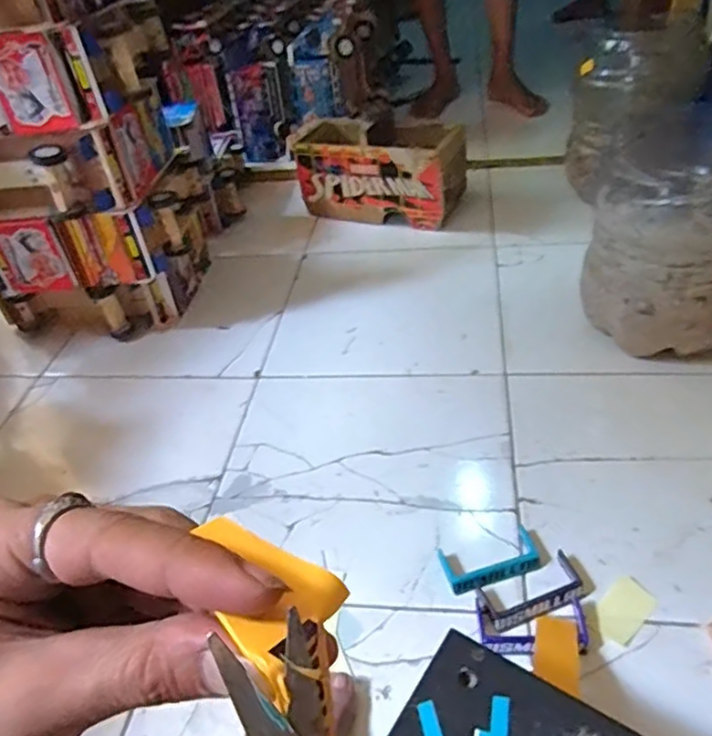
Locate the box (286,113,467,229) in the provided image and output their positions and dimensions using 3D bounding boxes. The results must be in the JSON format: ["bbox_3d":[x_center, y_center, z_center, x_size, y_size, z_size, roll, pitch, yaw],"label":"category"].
[{"bbox_3d":[0.048,-0.441,1.405,0.376,0.198,0.161,9,42,19],"label":"box"}]

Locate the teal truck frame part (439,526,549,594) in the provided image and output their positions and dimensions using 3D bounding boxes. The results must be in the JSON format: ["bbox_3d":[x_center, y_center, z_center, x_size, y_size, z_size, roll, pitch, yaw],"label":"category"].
[{"bbox_3d":[0.162,0.220,0.730,0.121,0.013,0.061,-12,40,-6],"label":"teal truck frame part"}]

